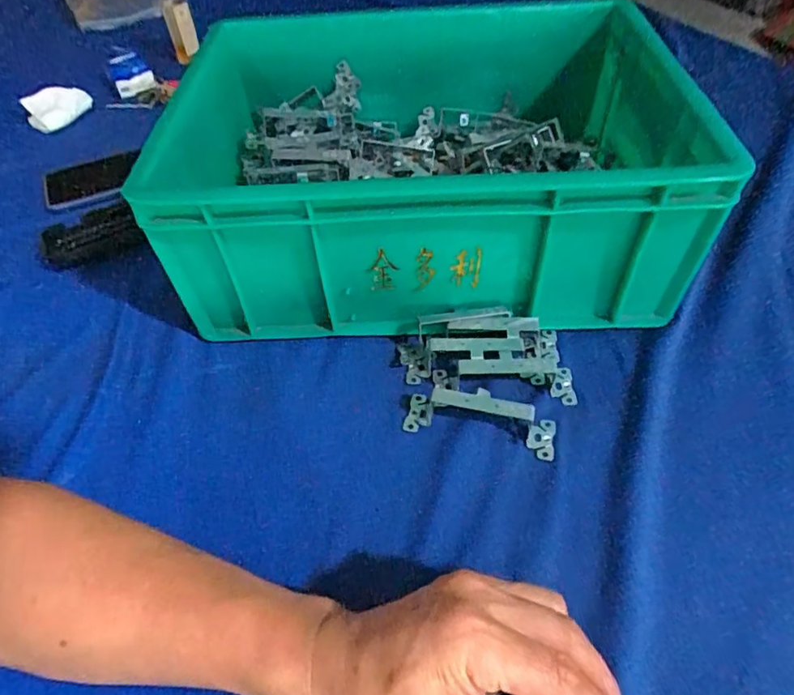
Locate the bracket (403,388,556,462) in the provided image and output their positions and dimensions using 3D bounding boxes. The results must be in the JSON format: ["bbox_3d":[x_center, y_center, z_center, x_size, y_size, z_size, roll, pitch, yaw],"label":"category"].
[{"bbox_3d":[0.058,0.048,0.381,0.105,0.033,0.031,9,51,13],"label":"bracket"}]

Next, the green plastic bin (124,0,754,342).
[{"bbox_3d":[0.032,-0.165,0.486,0.382,0.159,0.304,-3,49,4],"label":"green plastic bin"}]

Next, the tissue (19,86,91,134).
[{"bbox_3d":[-0.432,-0.306,0.692,0.080,0.038,0.038,-28,54,-18],"label":"tissue"}]

